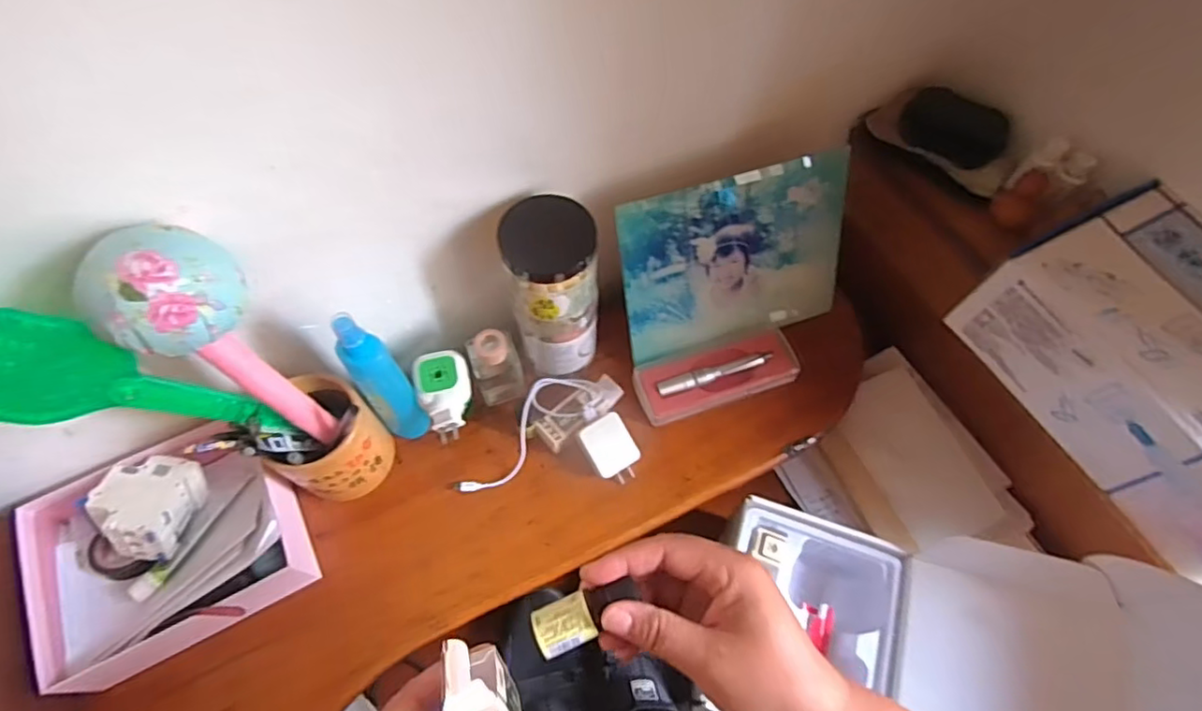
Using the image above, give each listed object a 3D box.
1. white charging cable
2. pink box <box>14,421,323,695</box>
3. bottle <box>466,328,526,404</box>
[{"bbox_3d":[-0.075,0.073,0.625,0.172,0.055,0.059,-29,67,-15],"label":"white charging cable"},{"bbox_3d":[-0.385,0.169,0.556,0.205,0.076,0.179,-23,65,-13],"label":"pink box"},{"bbox_3d":[-0.107,0.008,0.635,0.046,0.090,0.042,-16,64,-9],"label":"bottle"}]

